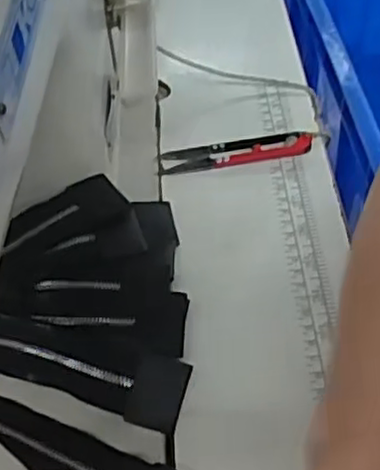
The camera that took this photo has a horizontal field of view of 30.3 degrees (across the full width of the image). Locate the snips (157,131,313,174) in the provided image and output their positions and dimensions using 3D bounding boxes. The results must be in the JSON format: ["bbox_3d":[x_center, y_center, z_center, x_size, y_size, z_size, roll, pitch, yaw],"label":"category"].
[{"bbox_3d":[0.030,-0.057,0.472,0.100,0.008,0.024,-9,48,-4],"label":"snips"}]

